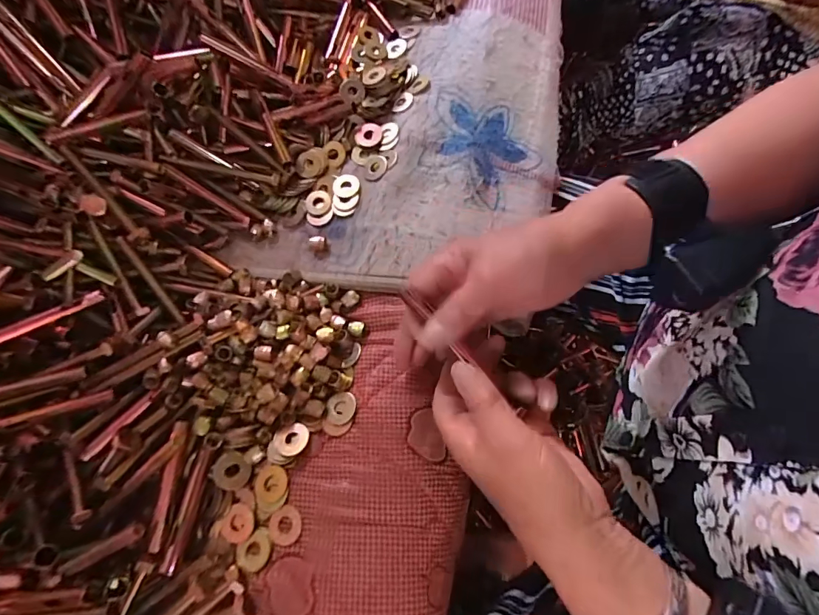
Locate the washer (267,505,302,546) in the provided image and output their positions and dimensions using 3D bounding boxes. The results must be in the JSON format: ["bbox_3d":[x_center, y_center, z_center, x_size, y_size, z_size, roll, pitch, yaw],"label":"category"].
[{"bbox_3d":[-0.084,0.148,0.285,0.023,0.004,0.024,-3,66,7],"label":"washer"}]

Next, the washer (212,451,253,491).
[{"bbox_3d":[-0.128,0.117,0.302,0.024,0.004,0.025,6,63,-13],"label":"washer"}]

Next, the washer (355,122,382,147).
[{"bbox_3d":[-0.041,-0.165,0.404,0.031,0.008,0.024,-1,81,25],"label":"washer"}]

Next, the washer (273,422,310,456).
[{"bbox_3d":[-0.088,0.095,0.306,0.026,0.004,0.023,6,67,11],"label":"washer"}]

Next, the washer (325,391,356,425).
[{"bbox_3d":[-0.051,0.074,0.312,0.023,0.006,0.024,-3,66,7],"label":"washer"}]

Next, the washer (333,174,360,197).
[{"bbox_3d":[-0.058,-0.112,0.386,0.025,0.004,0.024,-3,66,7],"label":"washer"}]

